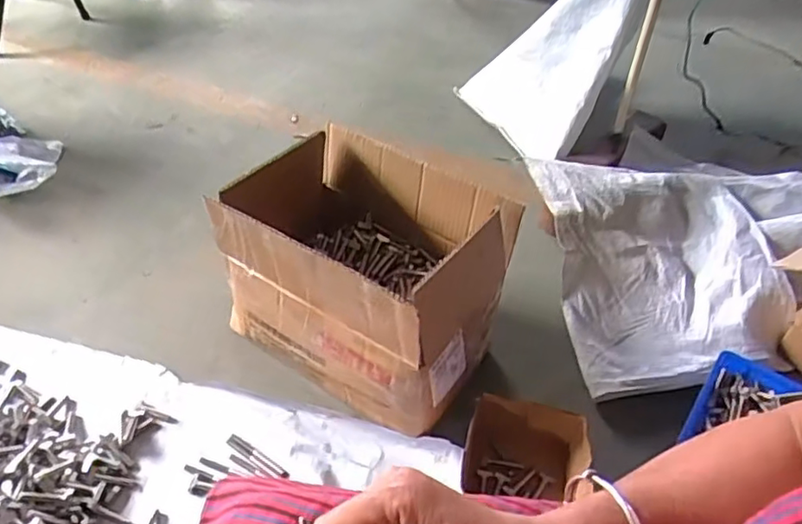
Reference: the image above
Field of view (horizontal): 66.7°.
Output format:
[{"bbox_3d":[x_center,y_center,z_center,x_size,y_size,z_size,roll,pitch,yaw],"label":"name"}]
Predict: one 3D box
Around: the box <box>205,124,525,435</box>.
[{"bbox_3d":[-0.052,0.008,0.850,0.349,0.236,0.245,28,49,24],"label":"box"}]

